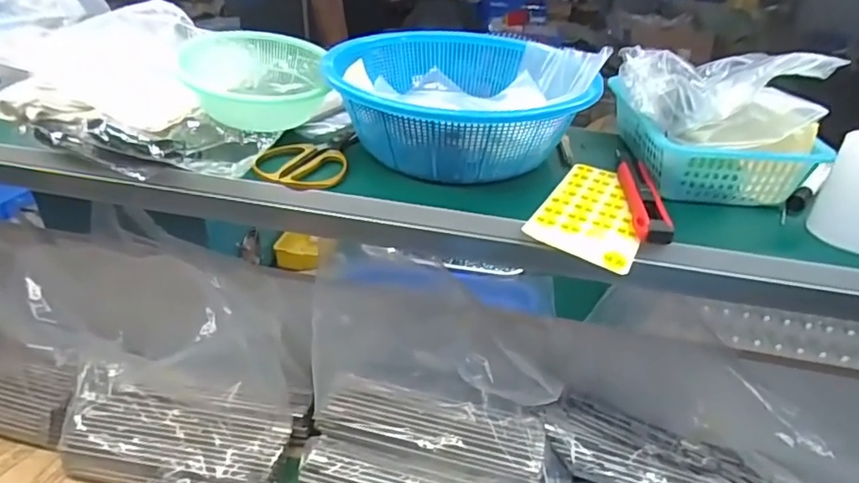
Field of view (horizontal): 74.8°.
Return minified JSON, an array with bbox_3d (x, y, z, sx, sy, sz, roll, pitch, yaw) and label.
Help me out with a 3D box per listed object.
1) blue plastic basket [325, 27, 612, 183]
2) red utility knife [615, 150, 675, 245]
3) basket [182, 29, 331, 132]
[{"bbox_3d":[0.025,-0.147,0.592,0.256,0.084,0.244,-6,34,-14],"label":"blue plastic basket"},{"bbox_3d":[0.200,-0.047,0.532,0.030,0.014,0.158,7,33,5],"label":"red utility knife"},{"bbox_3d":[-0.191,-0.182,0.623,0.137,0.064,0.158,-12,36,-23],"label":"basket"}]

